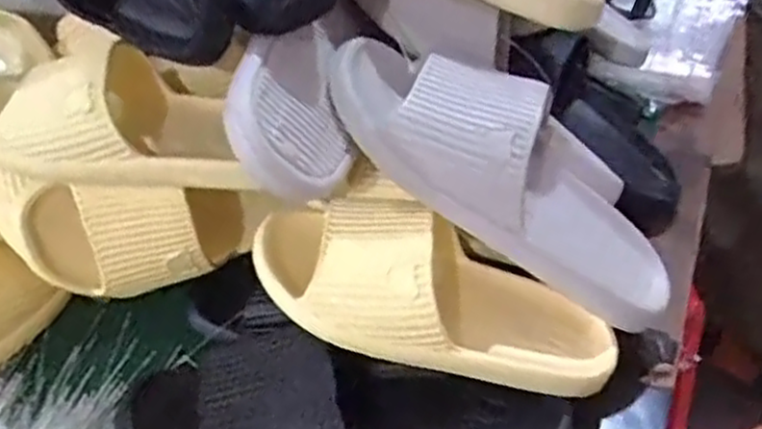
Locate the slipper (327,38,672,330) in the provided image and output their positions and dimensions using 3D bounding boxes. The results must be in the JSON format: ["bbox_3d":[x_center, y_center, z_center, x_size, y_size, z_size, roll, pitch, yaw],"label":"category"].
[{"bbox_3d":[0.093,-0.032,0.512,0.275,0.077,0.106,37,40,-10],"label":"slipper"}]

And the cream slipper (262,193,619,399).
[{"bbox_3d":[0.042,0.046,0.506,0.243,0.068,0.097,20,39,-4],"label":"cream slipper"}]

